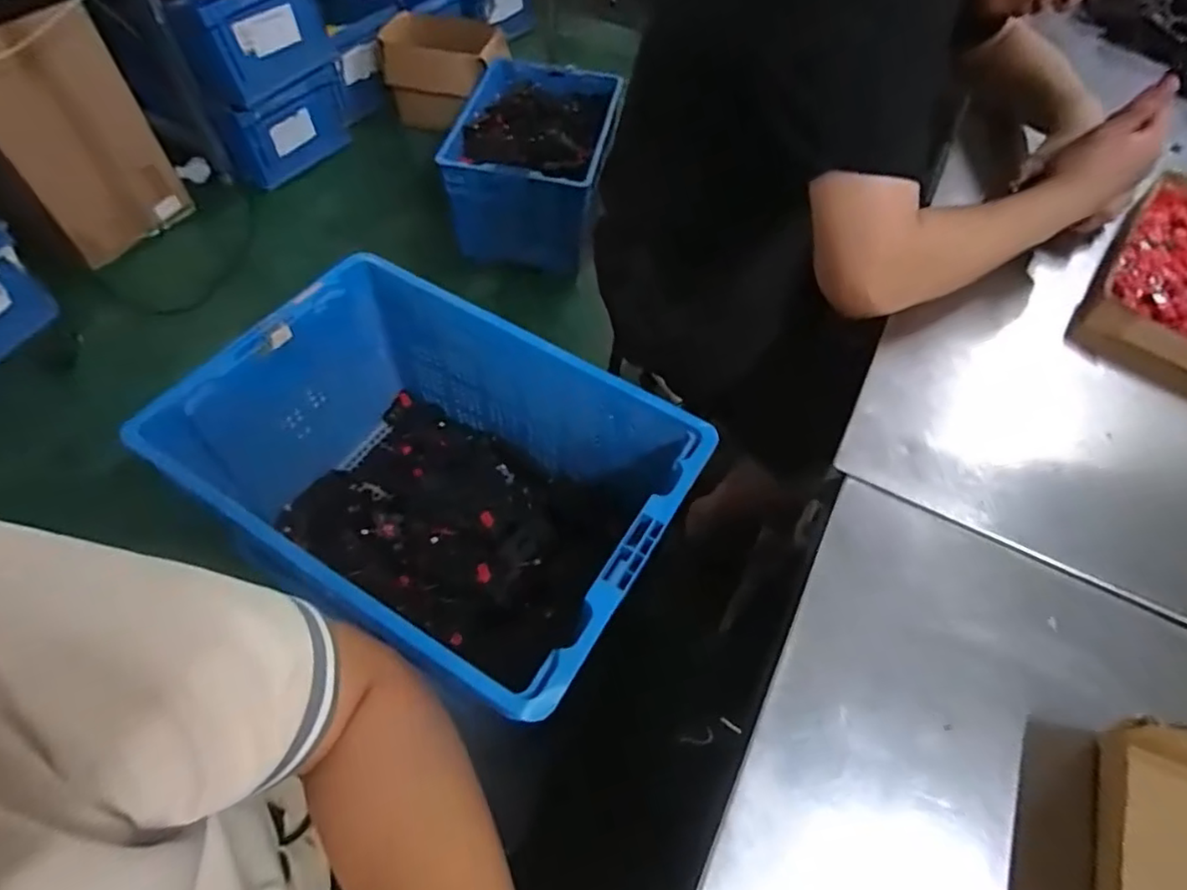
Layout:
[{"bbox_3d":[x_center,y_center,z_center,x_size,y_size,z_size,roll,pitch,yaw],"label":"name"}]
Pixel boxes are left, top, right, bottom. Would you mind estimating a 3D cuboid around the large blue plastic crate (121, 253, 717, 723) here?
[{"bbox_3d":[-0.211,0.055,0.829,0.605,0.283,0.389,29,58,15],"label":"large blue plastic crate"}]

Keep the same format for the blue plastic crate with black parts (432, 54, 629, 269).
[{"bbox_3d":[-0.159,-0.777,1.660,0.408,0.210,0.623,9,55,2],"label":"blue plastic crate with black parts"}]

